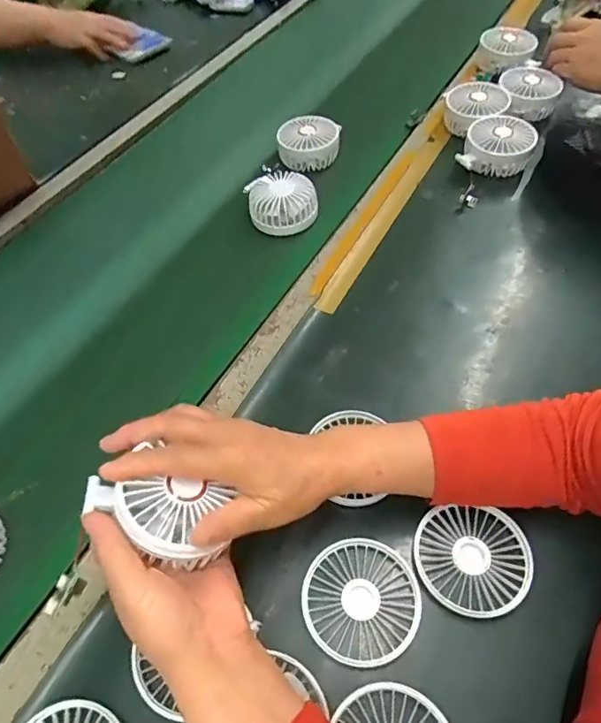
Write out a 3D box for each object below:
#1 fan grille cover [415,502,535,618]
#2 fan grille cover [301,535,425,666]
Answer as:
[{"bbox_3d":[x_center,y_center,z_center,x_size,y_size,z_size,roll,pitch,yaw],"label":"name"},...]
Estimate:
[{"bbox_3d":[0.137,0.158,0.409,0.086,0.019,0.082,-3,57,0],"label":"fan grille cover"},{"bbox_3d":[0.047,0.187,0.401,0.088,0.011,0.087,21,60,14],"label":"fan grille cover"}]

